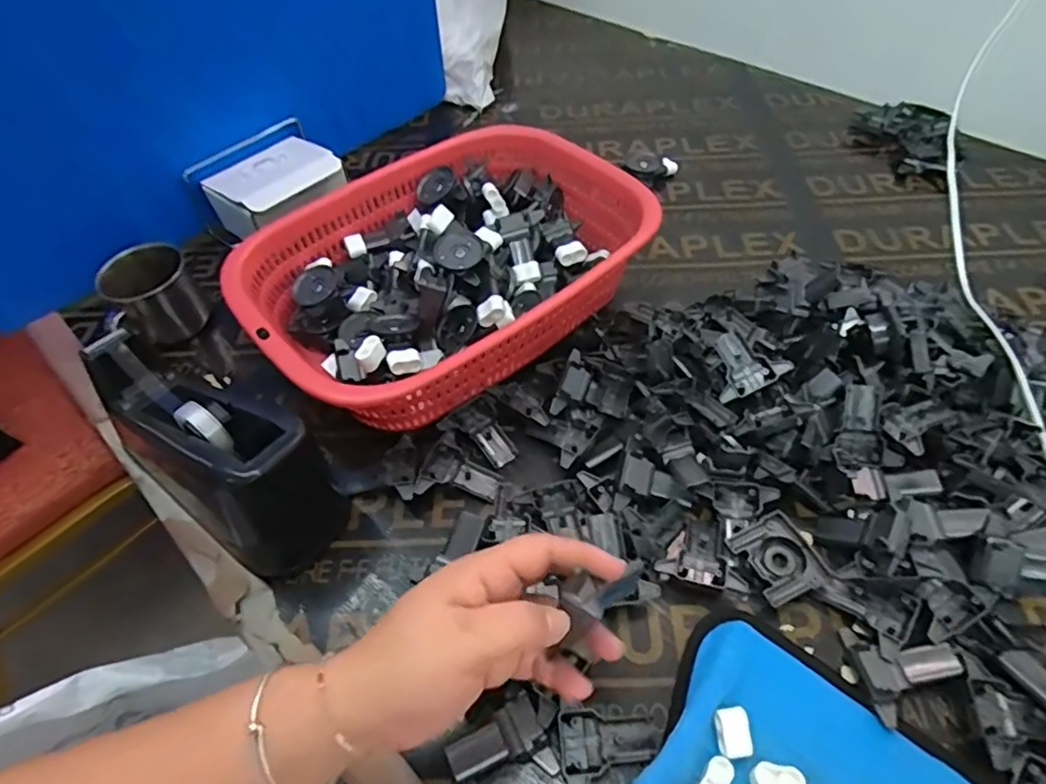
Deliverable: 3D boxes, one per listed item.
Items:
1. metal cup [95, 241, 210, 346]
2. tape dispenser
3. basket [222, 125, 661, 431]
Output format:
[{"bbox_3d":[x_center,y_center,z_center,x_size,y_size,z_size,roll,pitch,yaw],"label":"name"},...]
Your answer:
[{"bbox_3d":[-0.345,-0.087,0.601,0.070,0.082,0.080,-39,58,-24],"label":"metal cup"},{"bbox_3d":[-0.221,0.033,0.458,0.193,0.096,0.091,30,59,26],"label":"tape dispenser"},{"bbox_3d":[-0.065,-0.104,0.567,0.338,0.097,0.245,-34,56,-21],"label":"basket"}]

